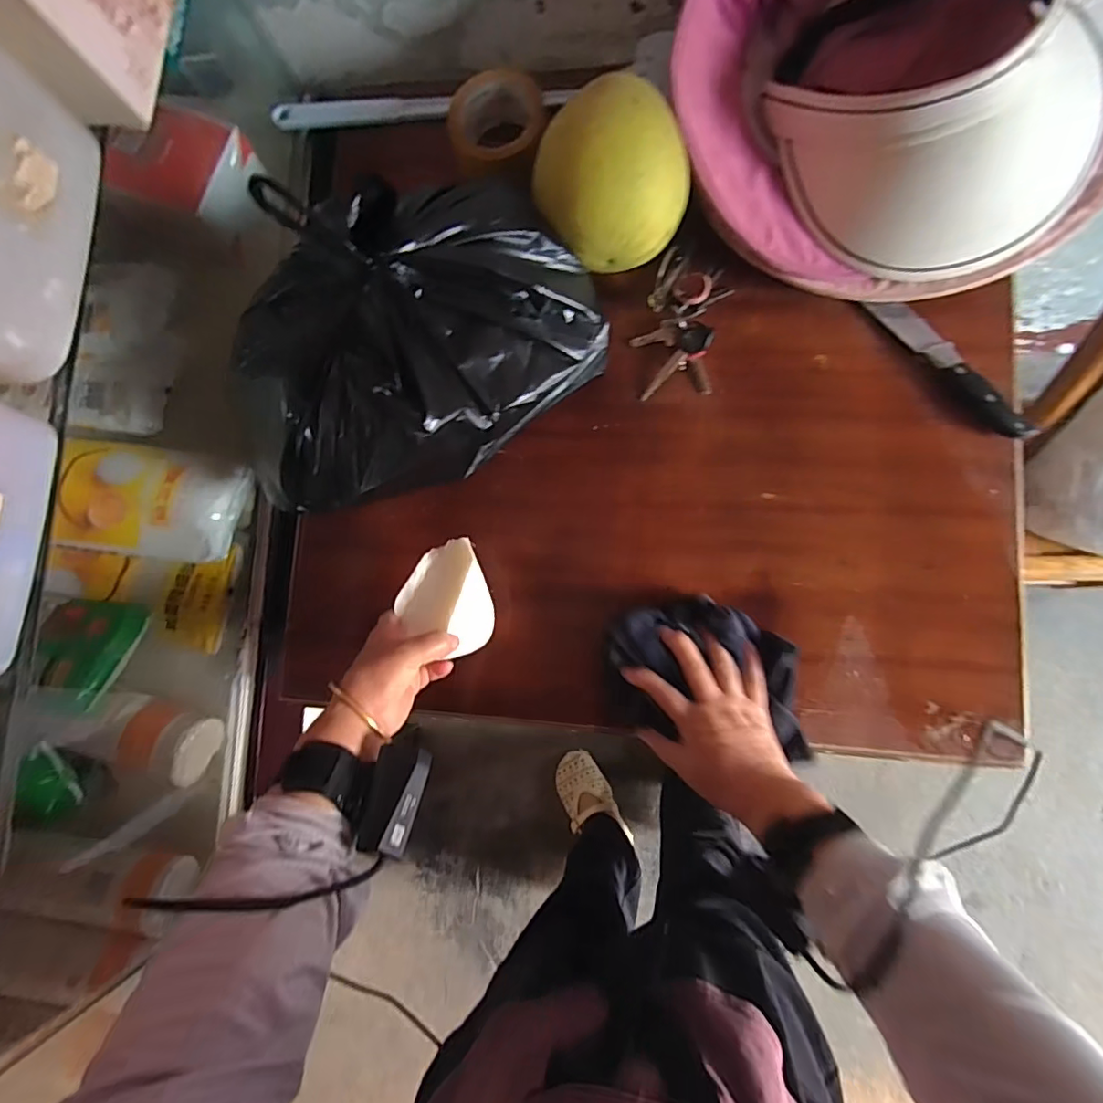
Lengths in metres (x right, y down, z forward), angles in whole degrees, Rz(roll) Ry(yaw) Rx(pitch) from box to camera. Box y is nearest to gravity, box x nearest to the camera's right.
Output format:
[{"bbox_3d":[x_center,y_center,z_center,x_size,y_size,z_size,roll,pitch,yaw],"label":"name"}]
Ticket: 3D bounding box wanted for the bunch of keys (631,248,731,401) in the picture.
[{"bbox_3d":[0.127,-0.219,0.526,0.078,0.030,0.134,13,84,8],"label":"bunch of keys"}]

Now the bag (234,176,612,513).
[{"bbox_3d":[-0.128,-0.181,0.481,0.341,0.155,0.228,-25,81,3],"label":"bag"}]

